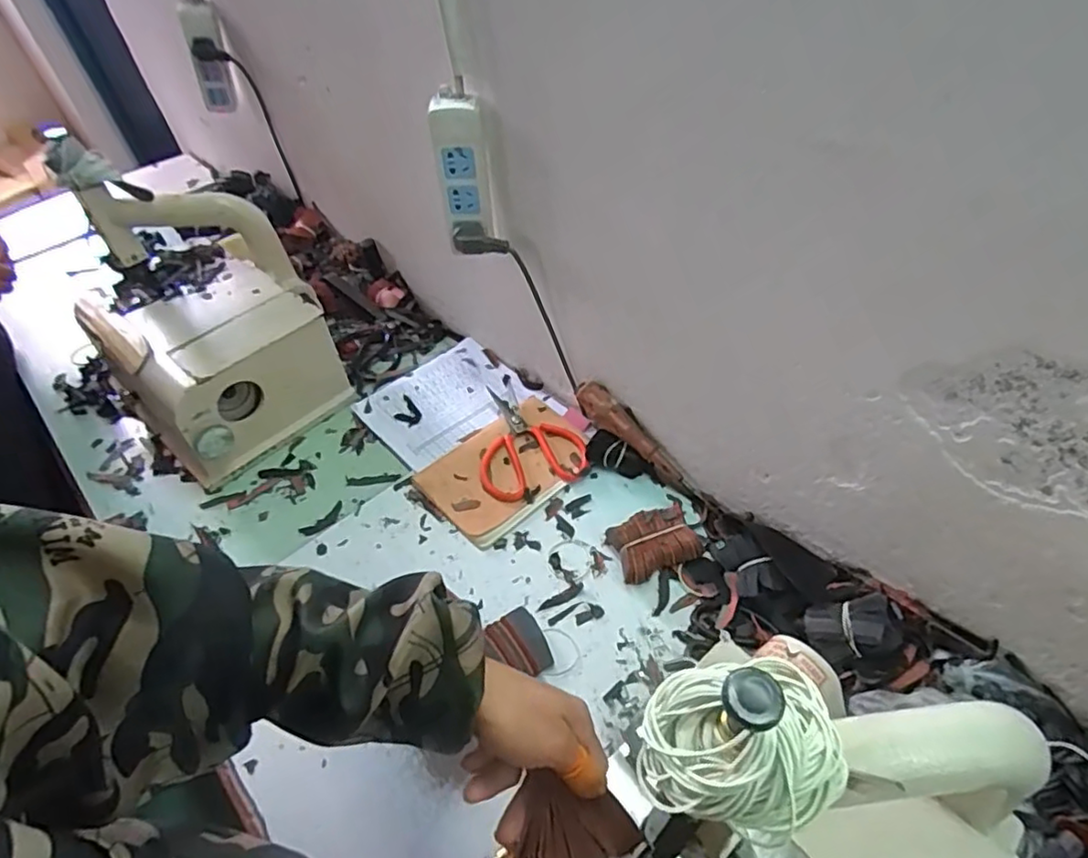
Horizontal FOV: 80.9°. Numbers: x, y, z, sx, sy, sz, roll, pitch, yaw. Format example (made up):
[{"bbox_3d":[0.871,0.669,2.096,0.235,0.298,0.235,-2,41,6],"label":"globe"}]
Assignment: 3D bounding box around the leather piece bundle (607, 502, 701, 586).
[{"bbox_3d":[0.122,0.127,0.708,0.091,0.031,0.065,-18,48,-10],"label":"leather piece bundle"}]

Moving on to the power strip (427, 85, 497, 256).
[{"bbox_3d":[-0.088,-0.279,0.694,0.054,0.153,0.036,-15,48,-7],"label":"power strip"}]

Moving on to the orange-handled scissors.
[{"bbox_3d":[-0.035,0.006,0.837,0.135,0.018,0.195,-20,49,-12],"label":"orange-handled scissors"}]

